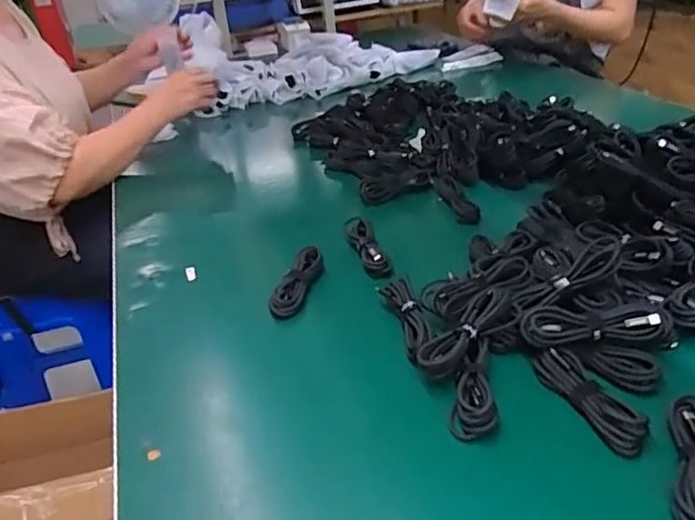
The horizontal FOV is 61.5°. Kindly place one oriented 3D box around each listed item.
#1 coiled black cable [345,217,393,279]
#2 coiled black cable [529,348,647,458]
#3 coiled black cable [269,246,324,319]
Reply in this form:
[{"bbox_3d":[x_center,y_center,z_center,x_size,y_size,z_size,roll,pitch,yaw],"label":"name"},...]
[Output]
[{"bbox_3d":[0.023,-0.016,0.683,0.029,0.024,0.106,-13,31,-12],"label":"coiled black cable"},{"bbox_3d":[0.190,0.104,0.460,0.033,0.021,0.108,-16,32,-18],"label":"coiled black cable"},{"bbox_3d":[-0.052,0.021,0.623,0.031,0.026,0.106,4,31,16],"label":"coiled black cable"}]

